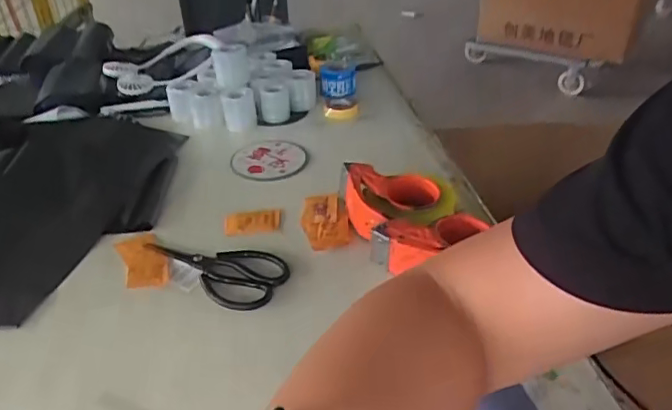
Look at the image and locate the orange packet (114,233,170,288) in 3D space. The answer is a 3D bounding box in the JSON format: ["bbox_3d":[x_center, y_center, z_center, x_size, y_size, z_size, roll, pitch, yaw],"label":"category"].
[{"bbox_3d":[-0.272,0.077,0.788,0.057,0.013,0.127,-18,37,-21],"label":"orange packet"}]

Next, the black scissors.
[{"bbox_3d":[-0.167,0.079,0.773,0.218,0.008,0.104,20,40,29],"label":"black scissors"}]

